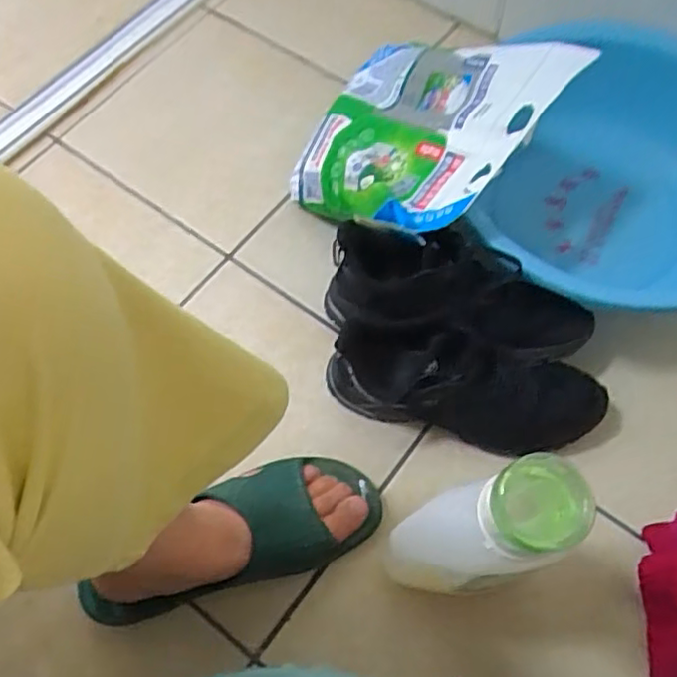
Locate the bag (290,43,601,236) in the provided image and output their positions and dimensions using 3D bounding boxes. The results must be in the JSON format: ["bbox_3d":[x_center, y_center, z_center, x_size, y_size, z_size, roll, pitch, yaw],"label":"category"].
[{"bbox_3d":[0.082,-0.223,0.698,0.294,0.060,0.239,25,78,42],"label":"bag"}]

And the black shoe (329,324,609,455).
[{"bbox_3d":[0.123,0.046,0.640,0.266,0.094,0.088,13,66,8],"label":"black shoe"}]

